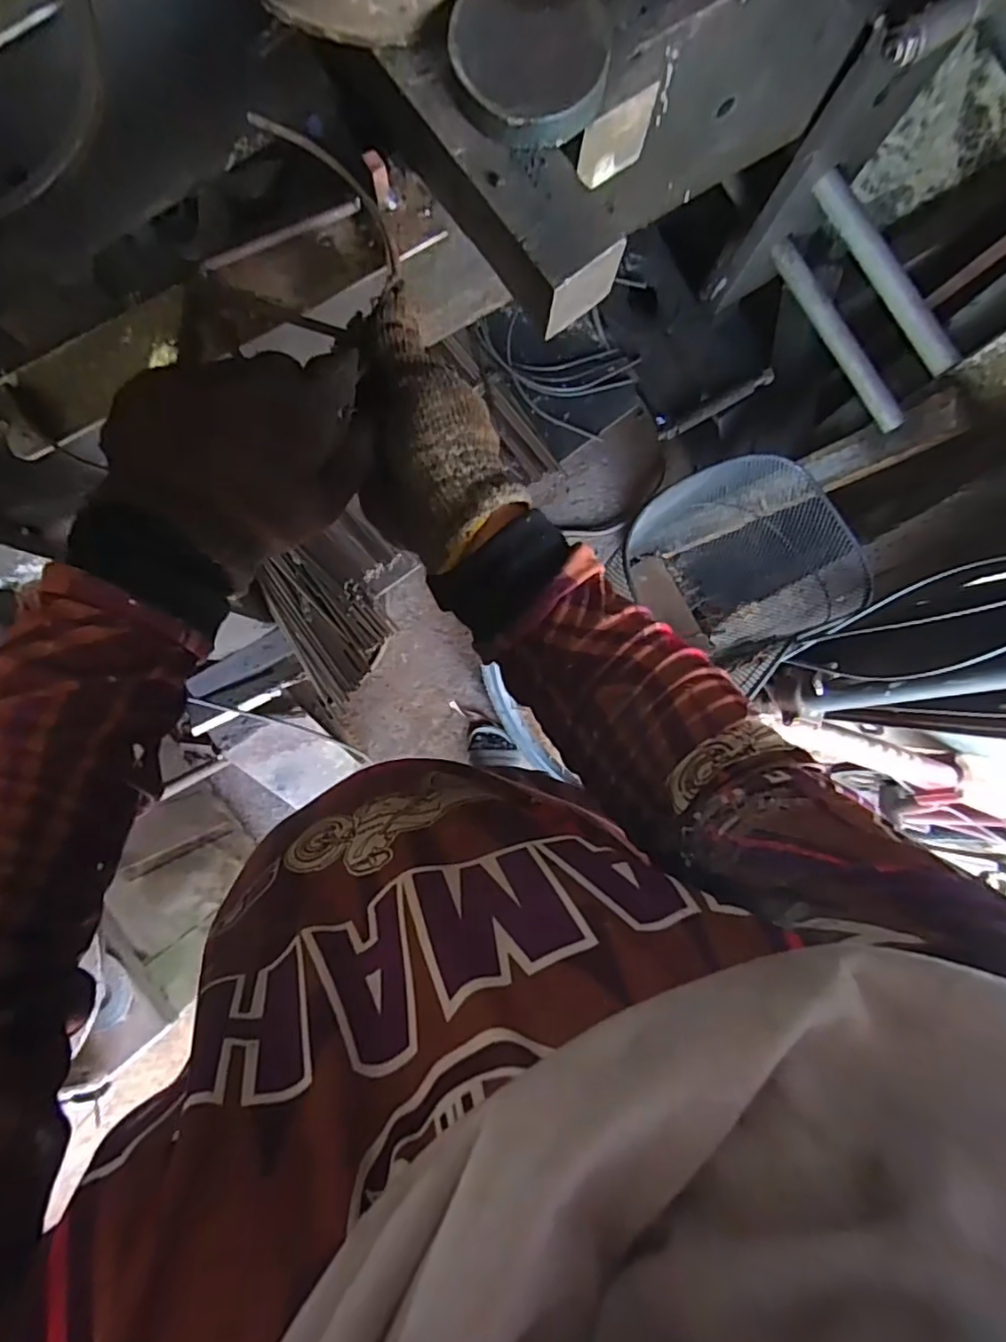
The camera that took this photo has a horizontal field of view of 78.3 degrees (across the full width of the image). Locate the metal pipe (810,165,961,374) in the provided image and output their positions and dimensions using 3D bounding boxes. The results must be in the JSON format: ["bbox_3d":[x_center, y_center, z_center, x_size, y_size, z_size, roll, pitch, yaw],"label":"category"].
[{"bbox_3d":[0.397,-0.410,0.636,0.029,0.028,0.230,-35,90,-1],"label":"metal pipe"}]

